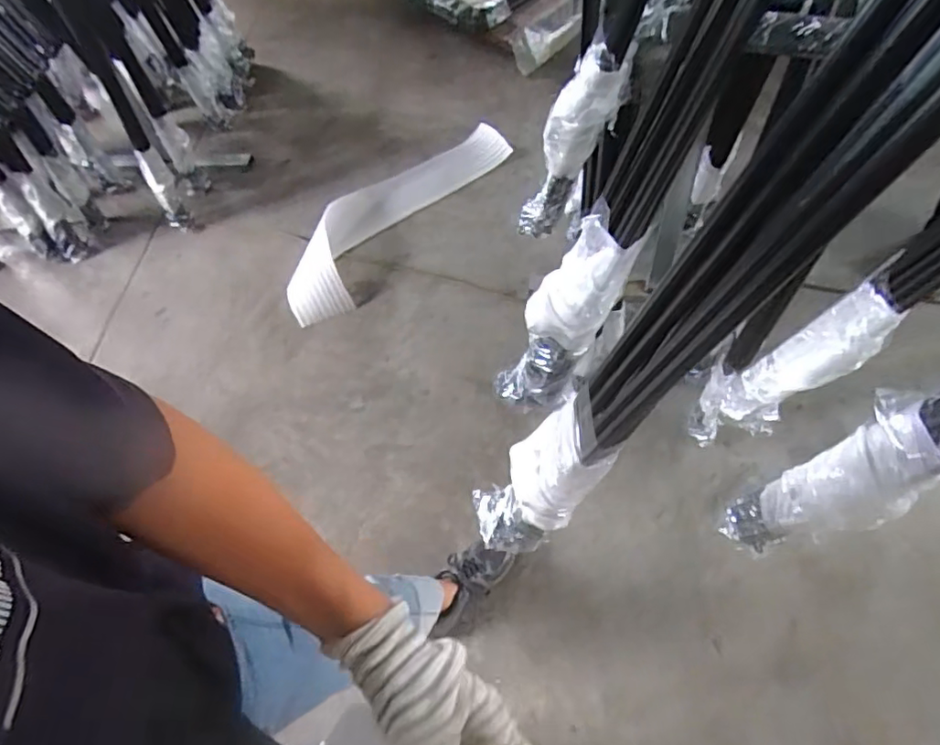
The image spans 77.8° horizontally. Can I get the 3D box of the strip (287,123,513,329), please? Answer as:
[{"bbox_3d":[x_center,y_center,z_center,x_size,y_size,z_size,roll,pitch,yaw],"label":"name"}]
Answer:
[{"bbox_3d":[-0.247,-0.484,1.736,0.304,0.072,0.842,38,75,14],"label":"strip"}]

